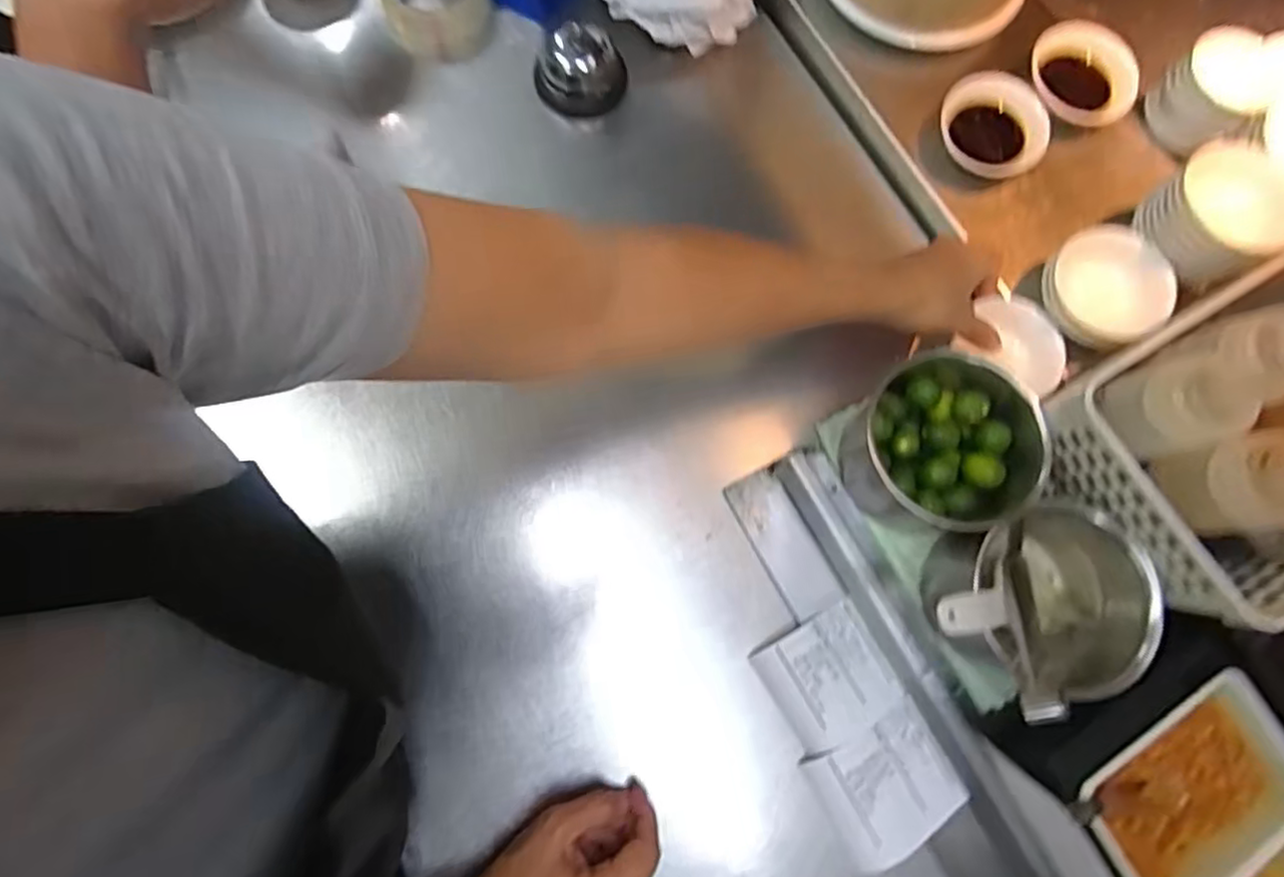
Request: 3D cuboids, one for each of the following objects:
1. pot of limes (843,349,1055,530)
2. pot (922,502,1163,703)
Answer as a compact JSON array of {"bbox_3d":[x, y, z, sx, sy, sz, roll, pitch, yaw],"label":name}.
[{"bbox_3d":[0.212,0.007,0.448,0.114,0.081,0.114,0,79,-3],"label":"pot of limes"},{"bbox_3d":[0.238,0.111,0.401,0.142,0.120,0.112,-15,81,-5],"label":"pot"}]

